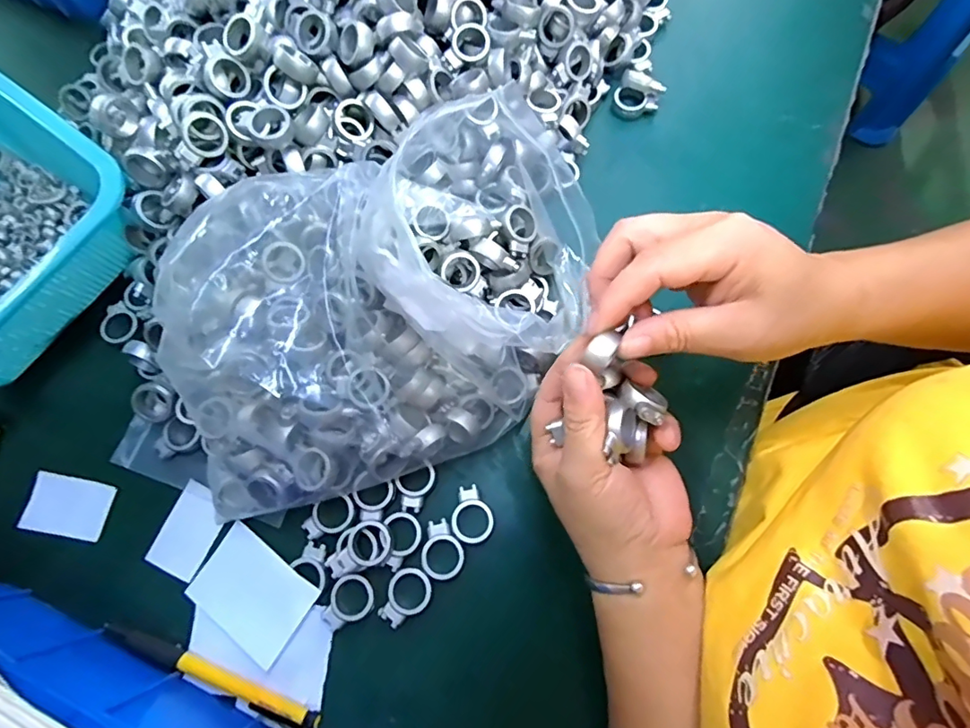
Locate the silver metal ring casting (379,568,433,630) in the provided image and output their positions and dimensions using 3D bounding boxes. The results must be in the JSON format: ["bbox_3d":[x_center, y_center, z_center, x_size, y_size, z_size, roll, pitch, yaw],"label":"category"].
[{"bbox_3d":[-0.047,0.137,0.300,0.025,0.004,0.034,36,77,10],"label":"silver metal ring casting"}]

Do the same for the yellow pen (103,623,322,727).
[{"bbox_3d":[-0.159,0.180,0.297,0.136,0.008,0.012,21,75,7],"label":"yellow pen"}]

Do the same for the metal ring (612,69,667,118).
[{"bbox_3d":[0.117,-0.205,0.390,0.034,0.015,0.028,23,76,7],"label":"metal ring"}]

